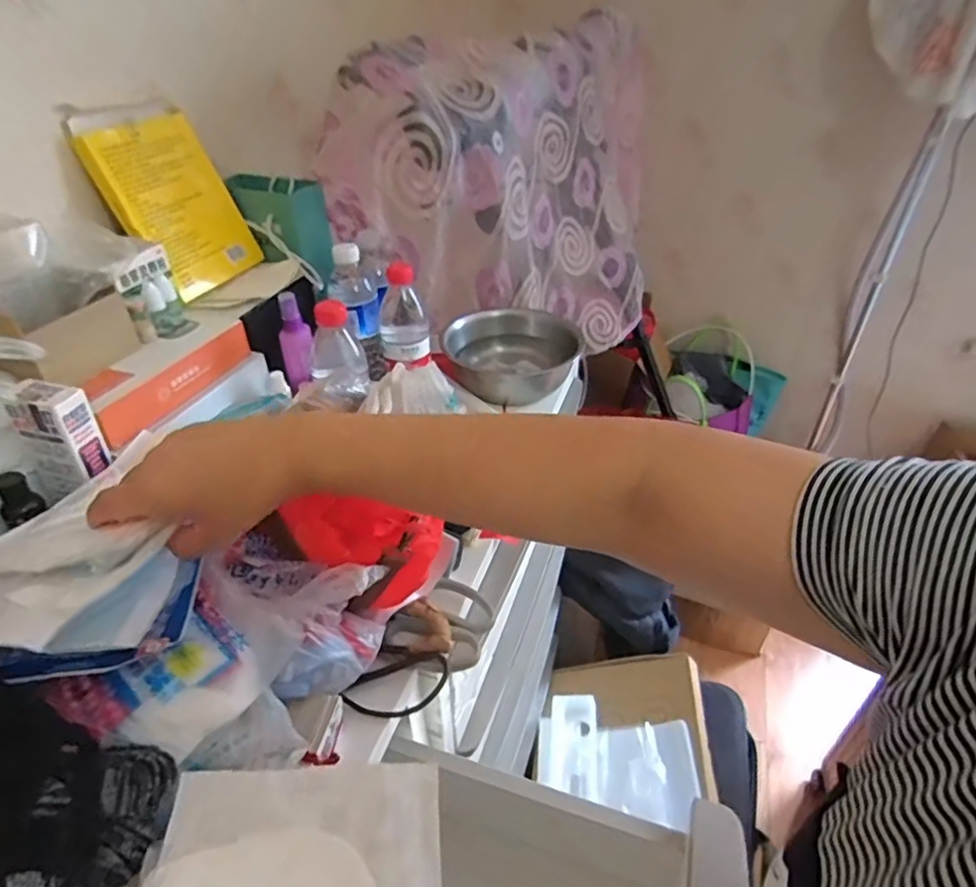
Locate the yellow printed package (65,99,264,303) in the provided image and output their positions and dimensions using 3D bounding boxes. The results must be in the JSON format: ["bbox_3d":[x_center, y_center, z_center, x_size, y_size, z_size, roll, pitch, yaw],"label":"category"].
[{"bbox_3d":[-0.353,-0.275,0.673,0.035,0.196,0.146,-2,36,29],"label":"yellow printed package"}]

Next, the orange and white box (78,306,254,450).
[{"bbox_3d":[-0.323,-0.072,0.595,0.065,0.042,0.196,11,39,16],"label":"orange and white box"}]

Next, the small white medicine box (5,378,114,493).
[{"bbox_3d":[-0.353,-0.005,0.493,0.050,0.087,0.032,3,38,6],"label":"small white medicine box"}]

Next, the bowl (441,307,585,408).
[{"bbox_3d":[0.035,-0.130,0.884,0.188,0.067,0.190,1,38,3],"label":"bowl"}]

